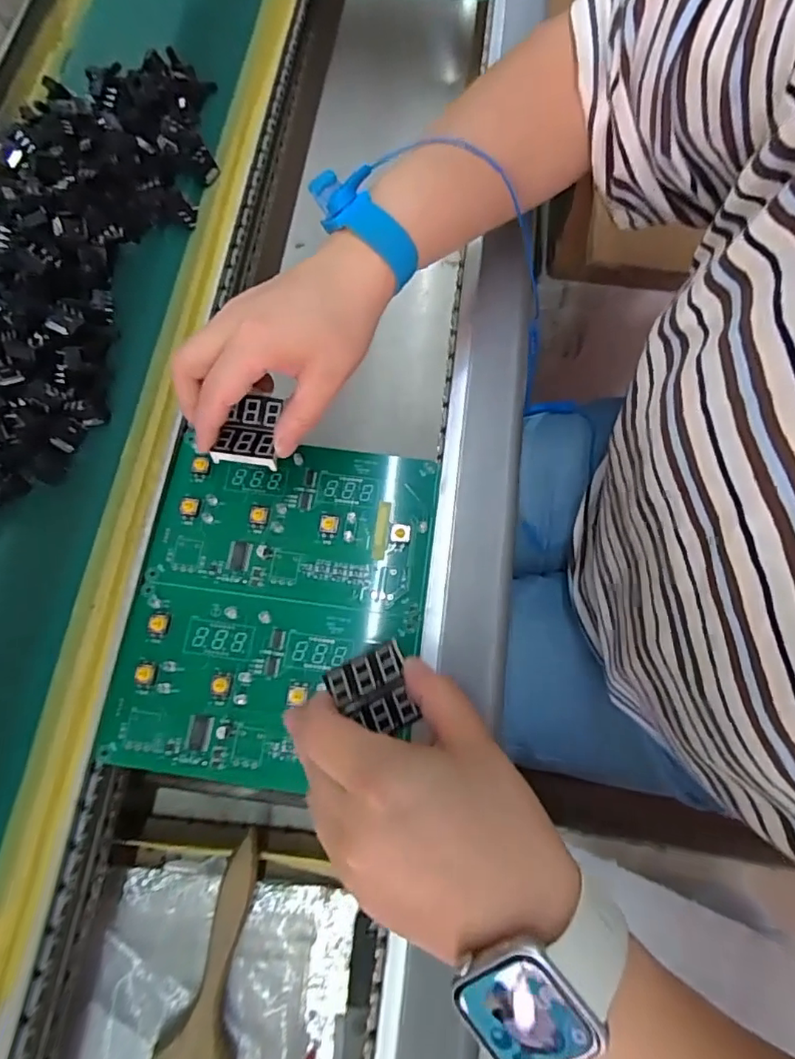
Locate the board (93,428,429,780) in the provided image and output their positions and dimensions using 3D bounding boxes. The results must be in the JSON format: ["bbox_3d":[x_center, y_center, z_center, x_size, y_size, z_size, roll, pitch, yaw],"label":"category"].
[{"bbox_3d":[-0.070,0.042,0.320,0.166,0.006,0.197,6,73,3],"label":"board"}]

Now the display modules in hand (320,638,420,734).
[{"bbox_3d":[-0.011,0.077,0.252,0.037,0.007,0.037,-24,74,-7],"label":"display modules in hand"}]

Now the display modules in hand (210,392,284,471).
[{"bbox_3d":[-0.086,-0.059,0.315,0.035,0.013,0.040,10,73,4],"label":"display modules in hand"}]

